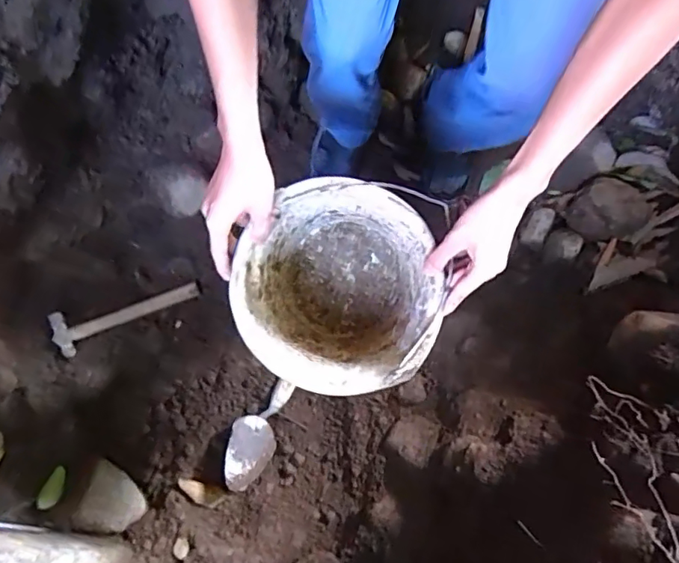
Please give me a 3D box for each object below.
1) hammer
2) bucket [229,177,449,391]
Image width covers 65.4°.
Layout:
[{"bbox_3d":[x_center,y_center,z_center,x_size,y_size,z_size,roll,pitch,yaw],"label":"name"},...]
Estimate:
[{"bbox_3d":[-0.392,0.054,0.985,0.264,0.028,0.073,-21,80,-21],"label":"hammer"},{"bbox_3d":[-0.005,0.017,0.677,0.232,0.213,0.226,0,80,-1],"label":"bucket"}]

